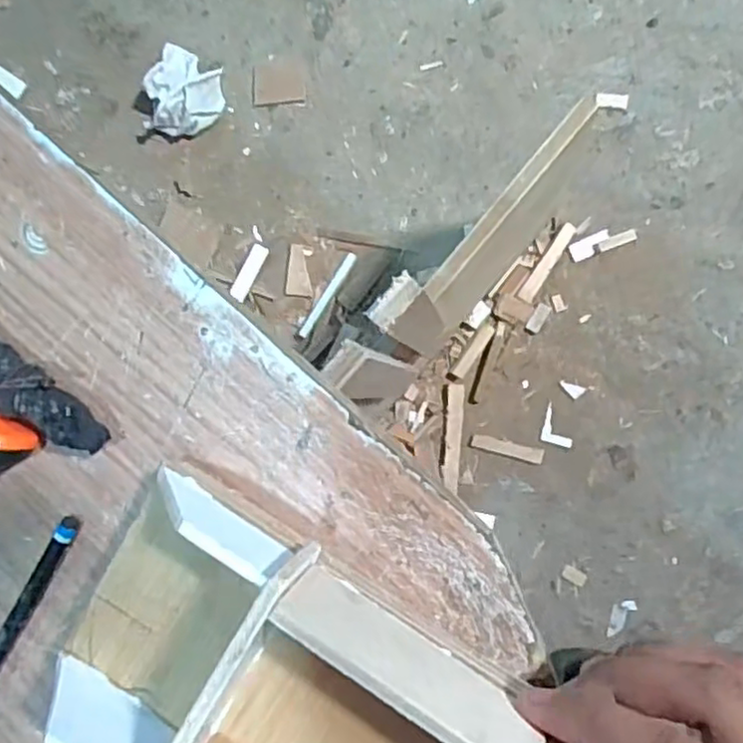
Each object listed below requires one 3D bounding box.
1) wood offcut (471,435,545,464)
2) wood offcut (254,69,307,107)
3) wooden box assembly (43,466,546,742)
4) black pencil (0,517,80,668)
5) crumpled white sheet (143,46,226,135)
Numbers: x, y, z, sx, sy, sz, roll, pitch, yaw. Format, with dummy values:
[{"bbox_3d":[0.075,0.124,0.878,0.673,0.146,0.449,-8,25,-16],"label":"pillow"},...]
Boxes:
[{"bbox_3d":[0.194,0.109,0.971,0.101,0.005,0.021,14,88,10],"label":"wood offcut"},{"bbox_3d":[-0.141,-0.439,1.055,0.083,0.004,0.065,-1,86,9],"label":"wood offcut"},{"bbox_3d":[-0.028,0.108,0.216,0.156,0.048,0.087,26,90,10],"label":"wooden box assembly"},{"bbox_3d":[-0.143,0.102,0.271,0.008,0.009,0.100,31,93,9],"label":"black pencil"},{"bbox_3d":[-0.284,-0.432,1.046,0.115,0.060,0.141,14,88,10],"label":"crumpled white sheet"}]

